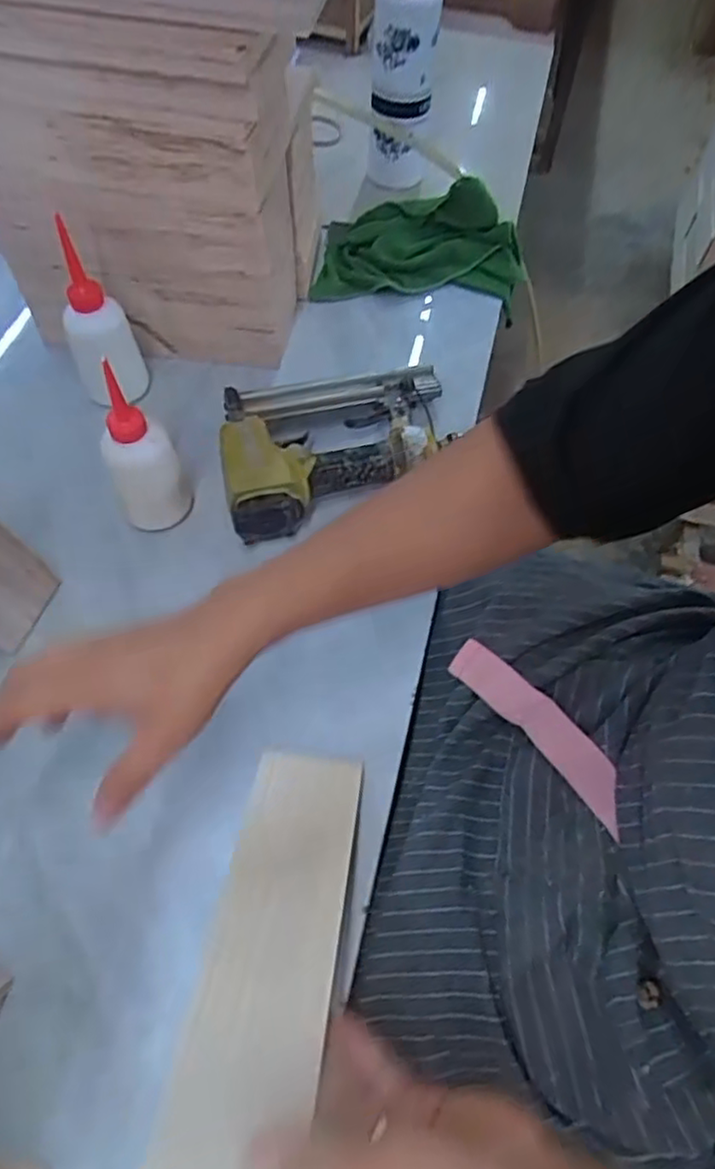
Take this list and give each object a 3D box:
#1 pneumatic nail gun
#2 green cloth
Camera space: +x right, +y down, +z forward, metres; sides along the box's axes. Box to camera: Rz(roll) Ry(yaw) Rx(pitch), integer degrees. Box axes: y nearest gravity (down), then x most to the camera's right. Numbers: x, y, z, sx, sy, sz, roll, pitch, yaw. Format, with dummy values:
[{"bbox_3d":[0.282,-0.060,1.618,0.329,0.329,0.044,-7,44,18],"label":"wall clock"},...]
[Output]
[{"bbox_3d":[-0.014,-0.131,0.631,0.218,0.054,0.171,-8,60,-8],"label":"pneumatic nail gun"},{"bbox_3d":[0.075,-0.384,0.775,0.234,0.072,0.137,11,59,3],"label":"green cloth"}]

